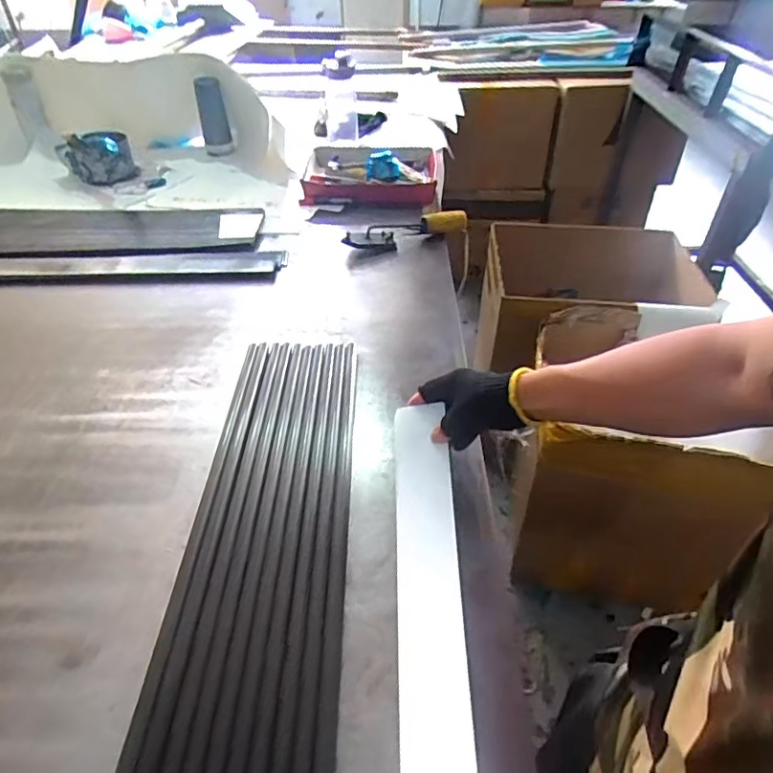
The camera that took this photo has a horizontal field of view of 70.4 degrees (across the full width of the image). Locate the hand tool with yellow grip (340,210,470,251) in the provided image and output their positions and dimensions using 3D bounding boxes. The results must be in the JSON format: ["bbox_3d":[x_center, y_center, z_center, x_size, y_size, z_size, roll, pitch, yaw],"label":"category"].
[{"bbox_3d":[0.043,-0.314,1.115,0.272,0.042,0.054,-16,45,-17],"label":"hand tool with yellow grip"}]

